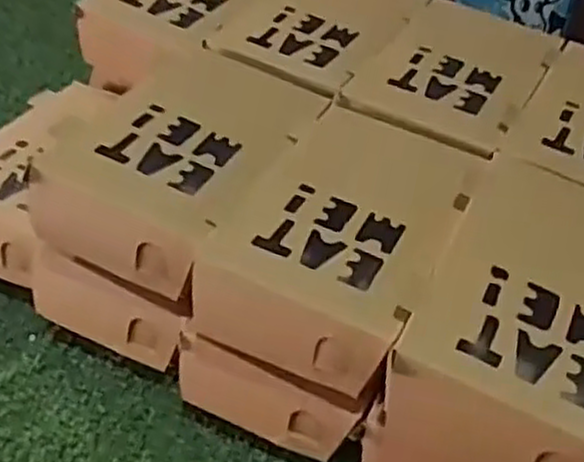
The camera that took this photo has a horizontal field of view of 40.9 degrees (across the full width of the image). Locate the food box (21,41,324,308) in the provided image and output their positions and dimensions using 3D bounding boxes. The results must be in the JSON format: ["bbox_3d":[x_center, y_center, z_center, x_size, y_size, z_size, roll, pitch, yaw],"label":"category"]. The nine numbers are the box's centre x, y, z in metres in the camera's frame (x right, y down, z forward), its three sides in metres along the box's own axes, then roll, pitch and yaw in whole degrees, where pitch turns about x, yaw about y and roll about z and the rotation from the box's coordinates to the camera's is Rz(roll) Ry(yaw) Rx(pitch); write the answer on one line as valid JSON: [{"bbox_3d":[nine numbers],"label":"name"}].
[{"bbox_3d":[-0.052,-0.035,0.406,0.095,0.053,0.161,20,43,14],"label":"food box"}]

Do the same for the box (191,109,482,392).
[{"bbox_3d":[0.027,0.000,0.369,0.091,0.041,0.144,22,45,15],"label":"box"}]

